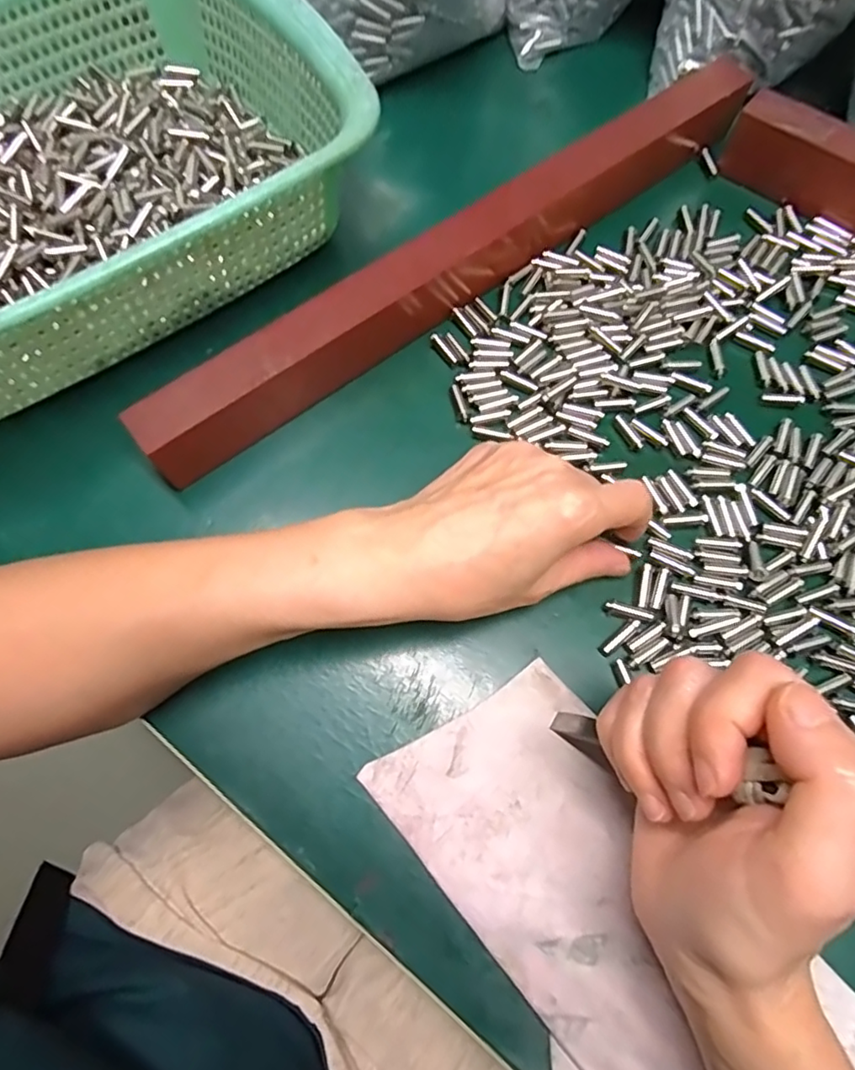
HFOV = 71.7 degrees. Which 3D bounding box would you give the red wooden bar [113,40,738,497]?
[{"bbox_3d":[0.027,-0.152,0.314,0.390,0.040,0.027,-38,73,-12],"label":"red wooden bar"}]

